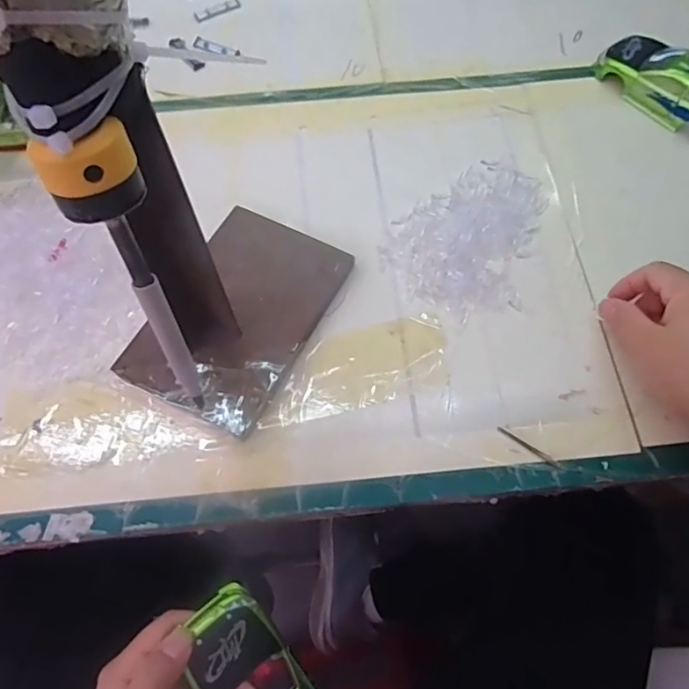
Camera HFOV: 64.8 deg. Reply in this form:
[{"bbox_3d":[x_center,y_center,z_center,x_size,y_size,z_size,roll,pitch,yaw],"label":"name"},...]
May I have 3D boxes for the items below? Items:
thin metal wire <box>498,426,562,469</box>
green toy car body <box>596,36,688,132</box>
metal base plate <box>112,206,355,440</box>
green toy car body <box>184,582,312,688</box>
[{"bbox_3d":[0.115,0.063,0.335,0.043,0.004,0.004,33,70,14],"label":"thin metal wire"},{"bbox_3d":[0.270,-0.211,0.440,0.052,0.036,0.126,-42,72,-17],"label":"green toy car body"},{"bbox_3d":[-0.068,-0.021,0.362,0.093,0.006,0.146,30,68,1],"label":"metal base plate"},{"bbox_3d":[-0.040,0.200,0.298,0.047,0.028,0.130,-32,95,-14],"label":"green toy car body"}]

